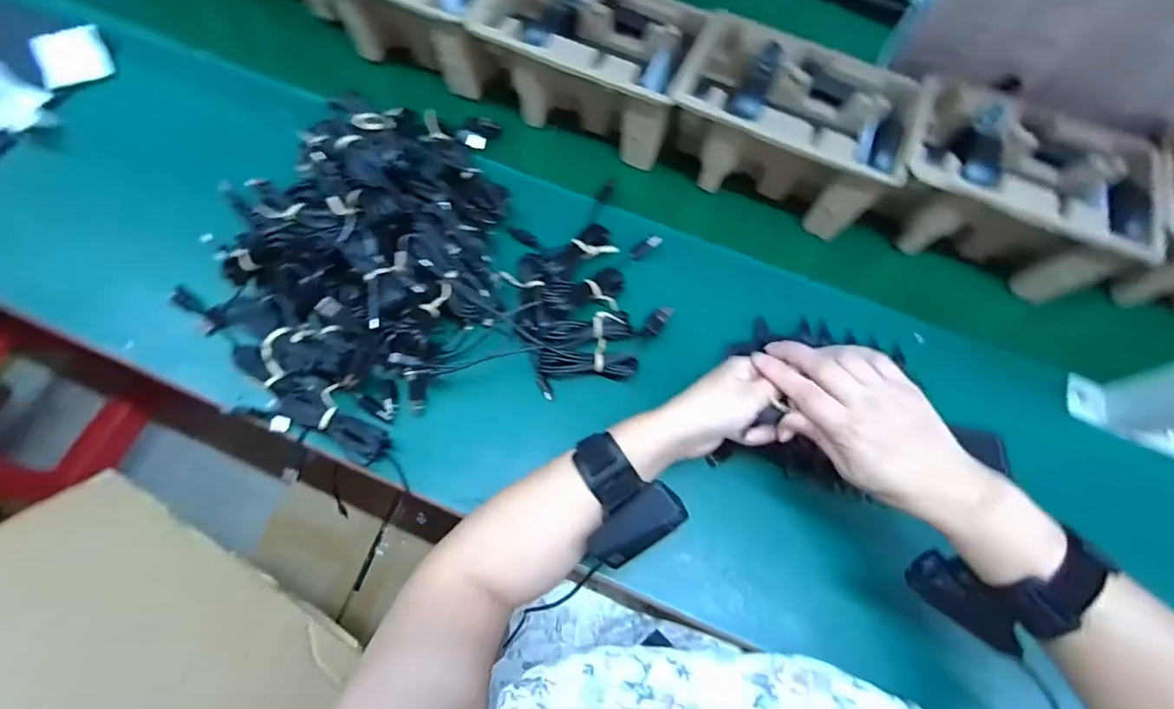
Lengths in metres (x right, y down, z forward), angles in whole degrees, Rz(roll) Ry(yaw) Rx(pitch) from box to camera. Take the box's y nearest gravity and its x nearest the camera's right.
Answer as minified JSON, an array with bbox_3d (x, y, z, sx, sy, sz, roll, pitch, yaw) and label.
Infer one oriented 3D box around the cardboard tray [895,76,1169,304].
[{"bbox_3d":[0.415,-0.162,0.506,0.221,0.101,0.136,23,67,7],"label":"cardboard tray"}]

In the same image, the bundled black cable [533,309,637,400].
[{"bbox_3d":[-0.002,-0.002,0.457,0.092,0.033,0.060,-12,68,-8],"label":"bundled black cable"}]

